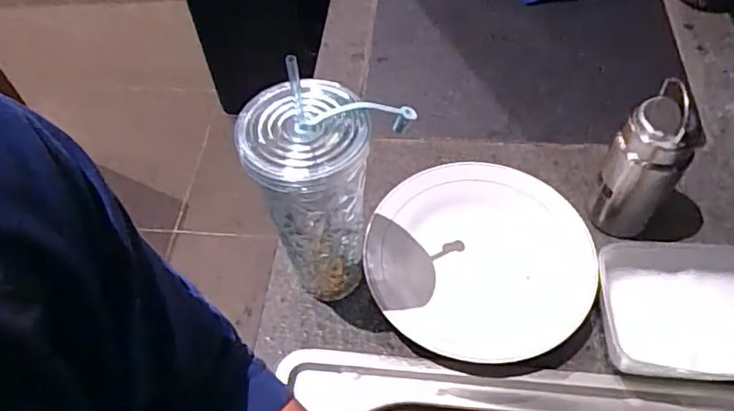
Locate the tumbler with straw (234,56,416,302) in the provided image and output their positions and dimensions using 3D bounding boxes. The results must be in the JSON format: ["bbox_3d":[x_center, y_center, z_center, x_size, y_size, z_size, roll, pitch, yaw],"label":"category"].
[{"bbox_3d":[-0.030,0.004,0.538,0.101,0.245,0.108,-3,53,4],"label":"tumbler with straw"}]

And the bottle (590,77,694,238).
[{"bbox_3d":[0.278,-0.036,0.597,0.069,0.173,0.065,25,59,19],"label":"bottle"}]

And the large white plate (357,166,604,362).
[{"bbox_3d":[0.116,0.055,0.610,0.218,0.039,0.222,-1,54,2],"label":"large white plate"}]

